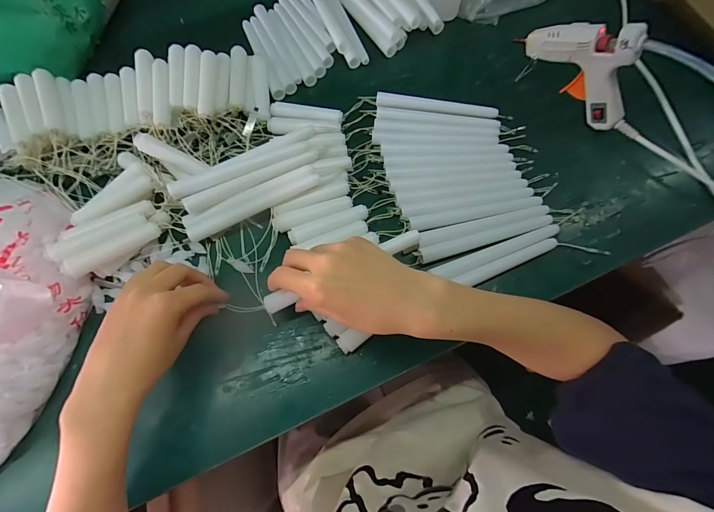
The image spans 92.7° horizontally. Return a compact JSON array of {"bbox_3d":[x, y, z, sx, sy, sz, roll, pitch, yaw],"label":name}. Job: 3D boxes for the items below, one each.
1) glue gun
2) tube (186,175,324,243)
[{"bbox_3d":[0.253,-0.214,0.385,0.024,0.114,0.141,-40,75,-12],"label":"glue gun"},{"bbox_3d":[-0.111,-0.054,0.364,0.148,0.020,0.016,-23,72,-7],"label":"tube"}]

